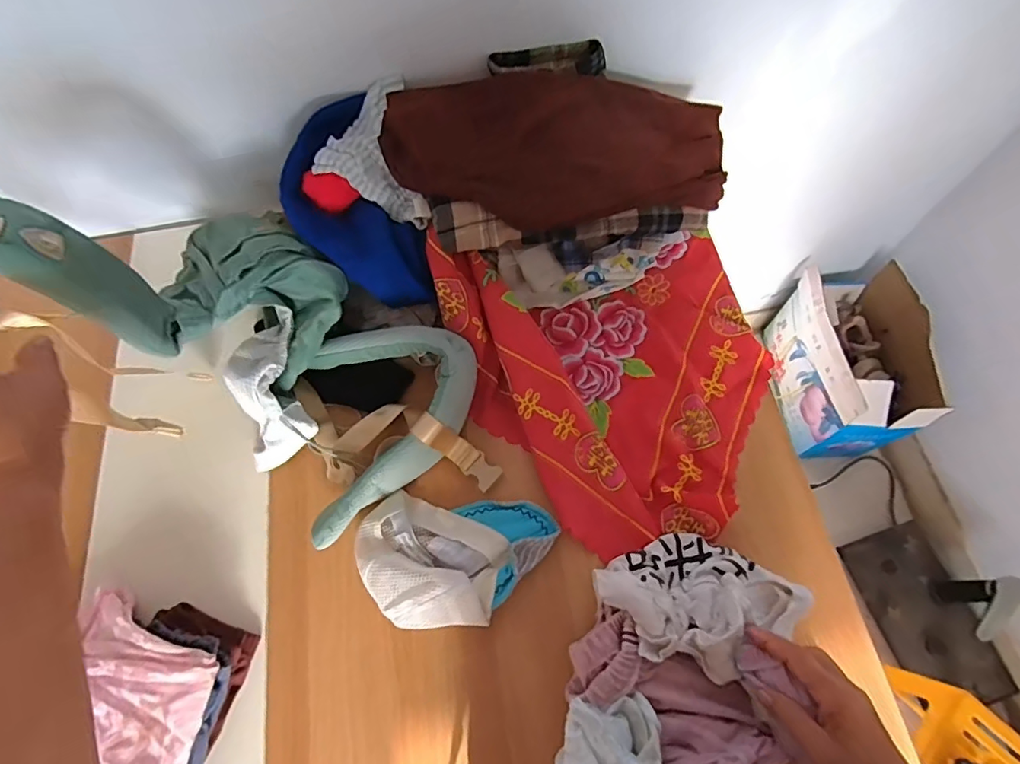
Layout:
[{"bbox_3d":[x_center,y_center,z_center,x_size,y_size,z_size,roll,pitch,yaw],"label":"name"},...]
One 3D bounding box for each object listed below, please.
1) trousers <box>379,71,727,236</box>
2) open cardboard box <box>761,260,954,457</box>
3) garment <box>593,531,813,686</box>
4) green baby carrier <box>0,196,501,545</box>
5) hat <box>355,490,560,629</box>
[{"bbox_3d":[0.057,-0.270,0.606,0.390,0.077,0.196,-8,67,-1],"label":"trousers"},{"bbox_3d":[0.767,-0.056,1.232,0.206,0.287,0.411,-4,67,1],"label":"open cardboard box"},{"bbox_3d":[0.181,0.204,0.509,0.151,0.053,0.136,-34,69,-12],"label":"garment"},{"bbox_3d":[-0.237,-0.046,0.484,0.362,0.293,0.245,26,70,13],"label":"green baby carrier"},{"bbox_3d":[-0.060,0.184,0.546,0.207,0.036,0.130,3,67,4],"label":"hat"}]

